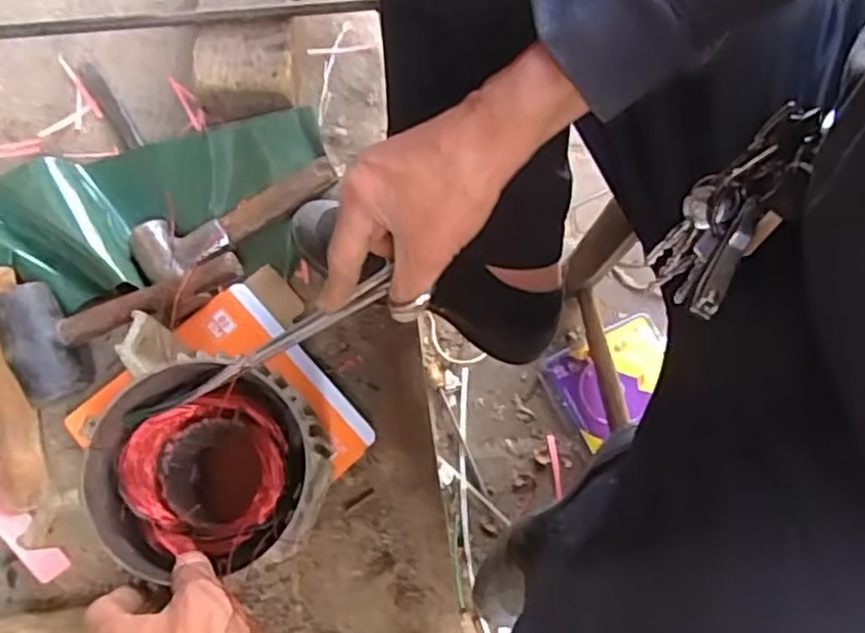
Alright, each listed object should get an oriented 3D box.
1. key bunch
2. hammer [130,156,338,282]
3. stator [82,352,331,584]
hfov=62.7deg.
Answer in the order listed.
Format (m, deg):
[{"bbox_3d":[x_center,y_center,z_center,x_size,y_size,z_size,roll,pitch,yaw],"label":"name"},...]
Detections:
[{"bbox_3d":[0.172,-0.063,0.402,0.046,0.019,0.122,34,96,7],"label":"key bunch"},{"bbox_3d":[-0.183,-0.095,0.663,0.192,0.032,0.060,-28,77,-9],"label":"hammer"},{"bbox_3d":[-0.163,0.124,0.577,0.154,0.192,0.143,0,75,-2],"label":"stator"}]

